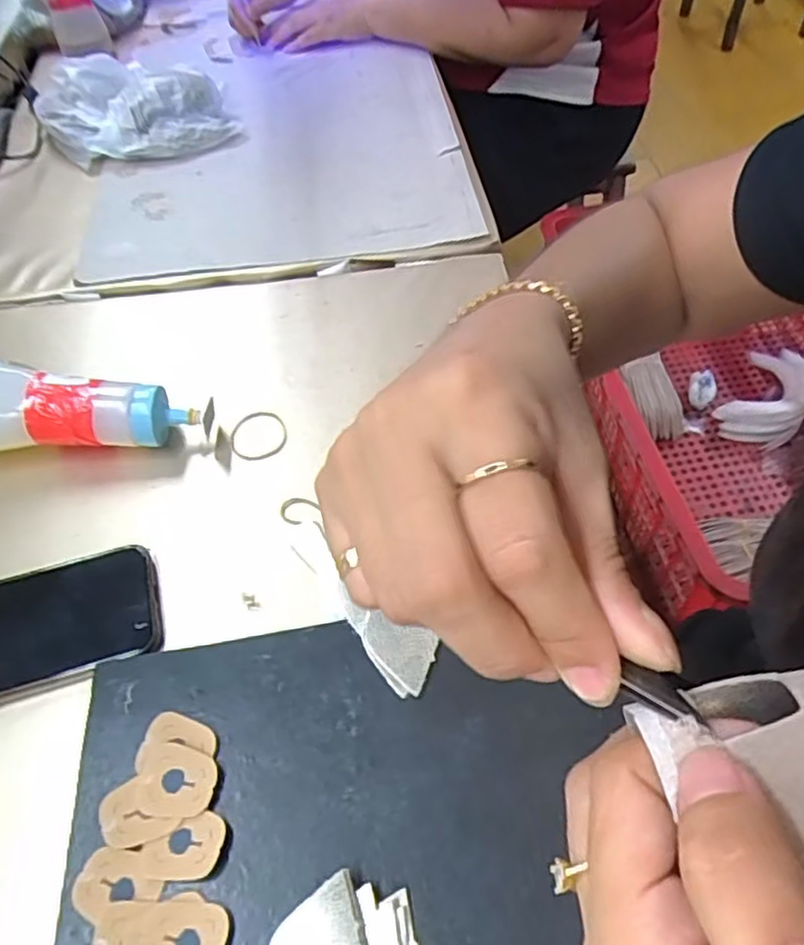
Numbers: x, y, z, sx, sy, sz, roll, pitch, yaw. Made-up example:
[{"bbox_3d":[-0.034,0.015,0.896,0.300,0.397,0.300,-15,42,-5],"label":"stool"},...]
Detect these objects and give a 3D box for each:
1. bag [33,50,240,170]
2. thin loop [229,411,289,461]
[{"bbox_3d":[-0.297,-0.405,0.746,0.187,0.067,0.142,-23,55,-13],"label":"bag"},{"bbox_3d":[-0.110,-0.028,0.520,0.044,0.004,0.045,-3,57,4],"label":"thin loop"}]

